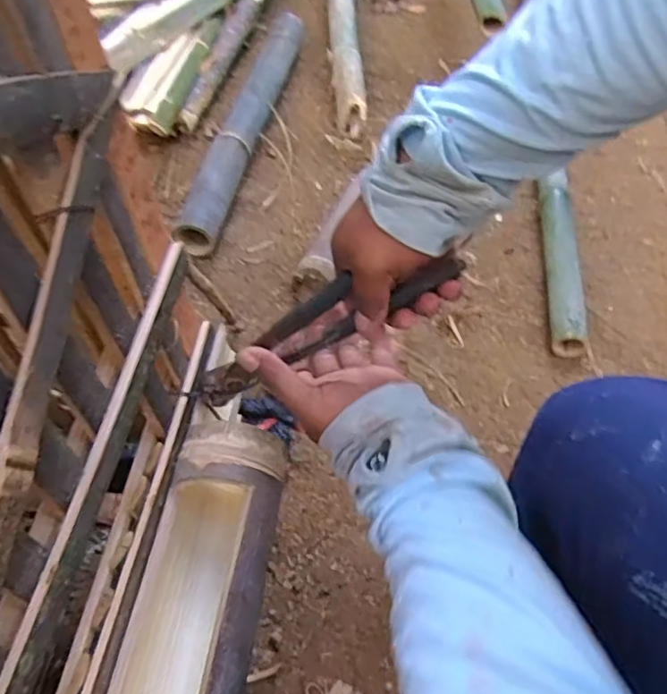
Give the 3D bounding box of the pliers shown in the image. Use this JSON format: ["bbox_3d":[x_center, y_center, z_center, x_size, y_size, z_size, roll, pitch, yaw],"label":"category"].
[{"bbox_3d":[-0.014,-0.014,0.444,0.218,0.060,0.014,-33,49,20],"label":"pliers"}]

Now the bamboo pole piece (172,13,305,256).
[{"bbox_3d":[-0.198,-0.570,1.448,0.096,0.070,0.967,7,50,5],"label":"bamboo pole piece"}]

